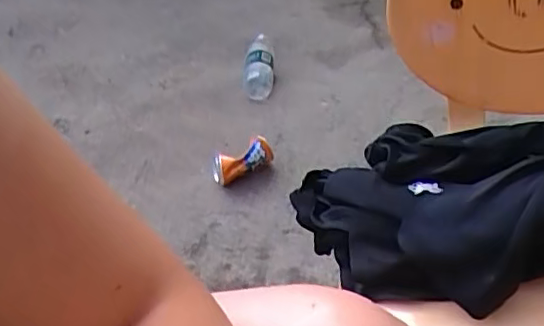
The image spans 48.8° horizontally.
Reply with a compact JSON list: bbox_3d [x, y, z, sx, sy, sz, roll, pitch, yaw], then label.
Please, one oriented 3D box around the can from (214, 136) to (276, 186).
[{"bbox_3d":[-0.055,-0.006,1.087,0.111,0.069,0.054,-13,39,-8],"label":"can"}]

